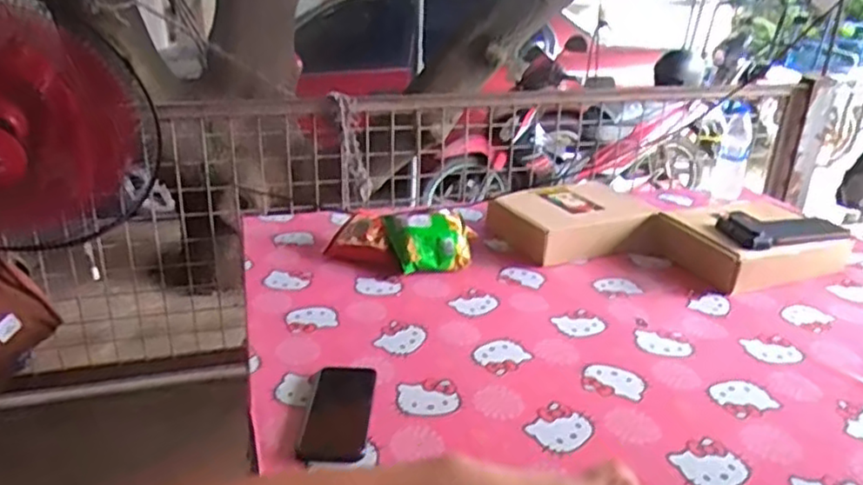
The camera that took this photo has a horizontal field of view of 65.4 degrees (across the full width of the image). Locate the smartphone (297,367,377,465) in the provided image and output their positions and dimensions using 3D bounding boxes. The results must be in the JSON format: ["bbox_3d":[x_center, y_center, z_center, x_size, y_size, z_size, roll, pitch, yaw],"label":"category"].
[{"bbox_3d":[-0.113,0.206,0.825,0.080,0.009,0.158,3,33,0],"label":"smartphone"}]

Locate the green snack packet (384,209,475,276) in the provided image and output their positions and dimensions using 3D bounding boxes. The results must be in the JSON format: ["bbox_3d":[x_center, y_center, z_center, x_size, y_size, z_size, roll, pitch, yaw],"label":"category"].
[{"bbox_3d":[0.009,-0.004,1.200,0.164,0.077,0.125,-8,26,-22],"label":"green snack packet"}]

